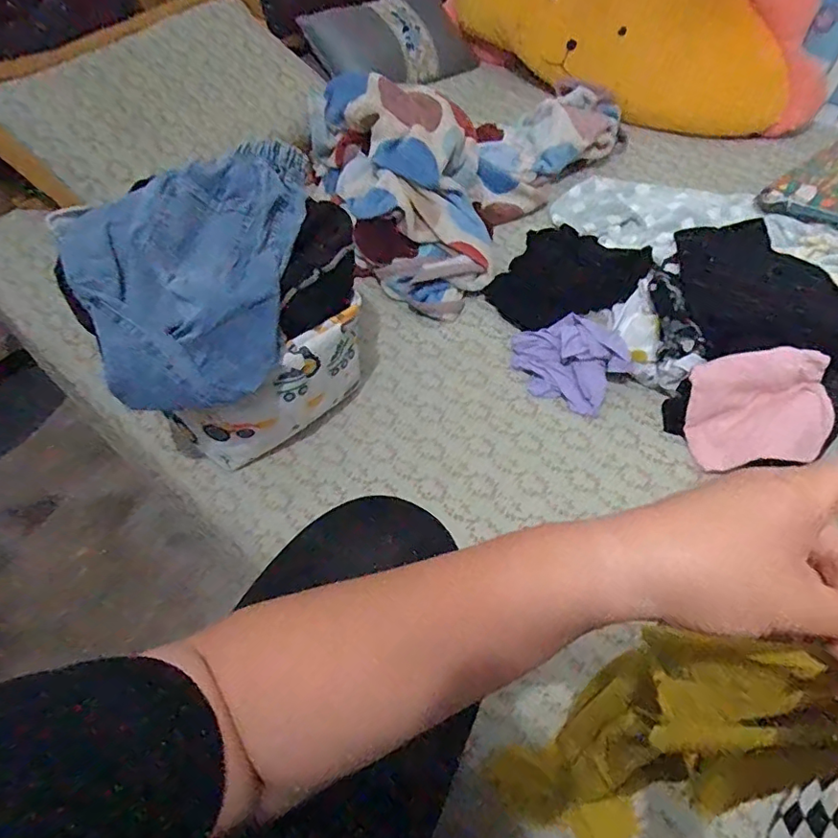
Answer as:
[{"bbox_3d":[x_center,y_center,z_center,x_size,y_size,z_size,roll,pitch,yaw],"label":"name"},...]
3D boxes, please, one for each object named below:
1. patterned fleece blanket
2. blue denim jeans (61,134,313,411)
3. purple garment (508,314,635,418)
[{"bbox_3d":[0.094,-0.645,1.213,0.551,0.188,0.816,37,61,21],"label":"patterned fleece blanket"},{"bbox_3d":[-0.315,-0.205,0.763,0.290,0.166,0.372,-2,55,-4],"label":"blue denim jeans"},{"bbox_3d":[0.262,-0.111,0.961,0.200,0.071,0.159,37,61,21],"label":"purple garment"}]

